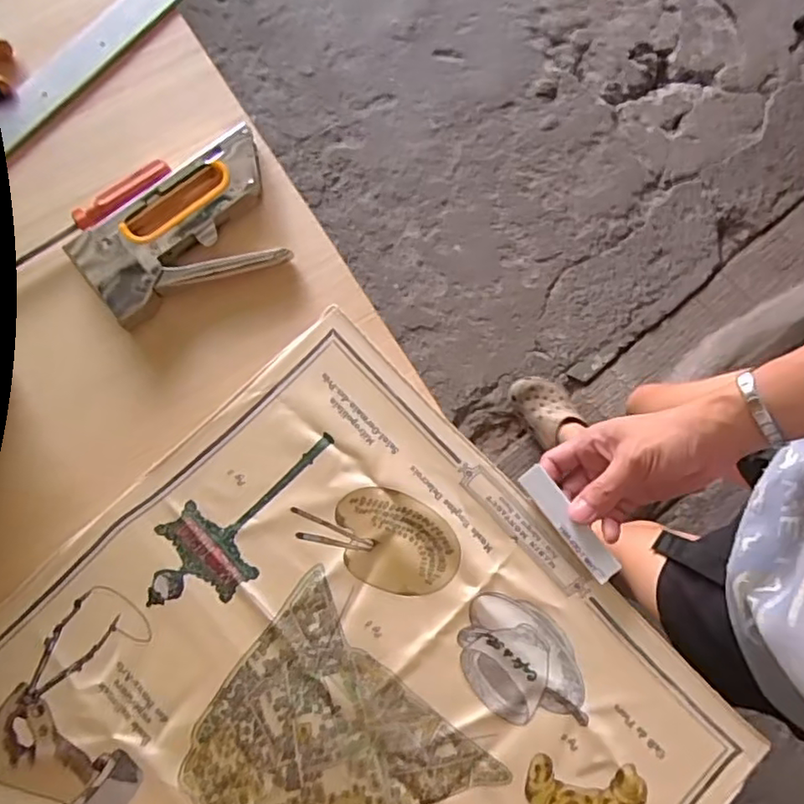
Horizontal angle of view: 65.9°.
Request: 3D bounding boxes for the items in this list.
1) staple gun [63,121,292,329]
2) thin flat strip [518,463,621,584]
[{"bbox_3d":[-0.175,-0.136,0.496,0.163,0.023,0.112,-27,79,-6],"label":"staple gun"},{"bbox_3d":[0.120,0.086,0.446,0.018,0.009,0.092,-36,74,-7],"label":"thin flat strip"}]

